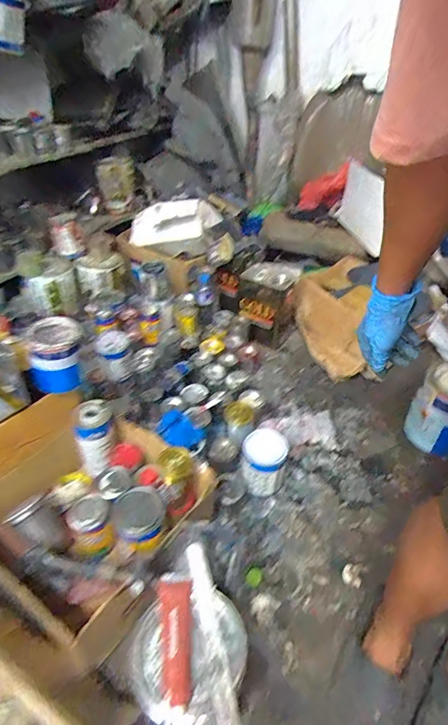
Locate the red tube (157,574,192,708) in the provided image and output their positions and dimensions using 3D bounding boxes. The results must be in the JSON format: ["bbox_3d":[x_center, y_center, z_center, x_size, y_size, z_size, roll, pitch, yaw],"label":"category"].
[{"bbox_3d":[-0.069,0.381,0.572,0.047,0.026,0.160,-3,40,-5],"label":"red tube"}]

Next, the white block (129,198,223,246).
[{"bbox_3d":[-0.194,-0.534,1.535,0.367,0.133,0.119,-7,37,17],"label":"white block"}]

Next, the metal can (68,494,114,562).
[{"bbox_3d":[-0.270,0.335,0.832,0.074,0.117,0.086,-13,41,-16],"label":"metal can"}]

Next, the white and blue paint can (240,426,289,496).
[{"bbox_3d":[0.095,0.247,0.996,0.100,0.138,0.122,3,39,3],"label":"white and blue paint can"}]

